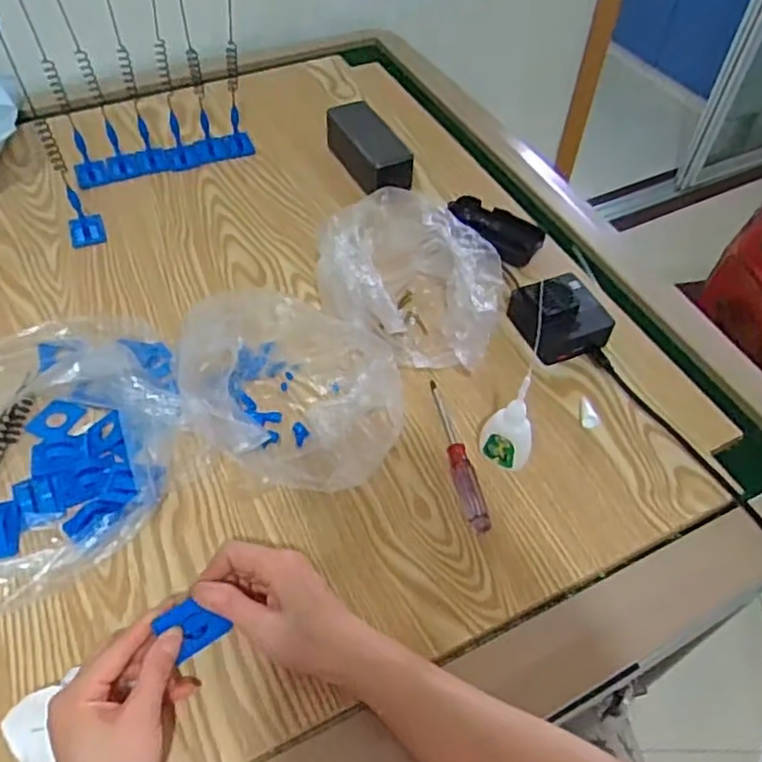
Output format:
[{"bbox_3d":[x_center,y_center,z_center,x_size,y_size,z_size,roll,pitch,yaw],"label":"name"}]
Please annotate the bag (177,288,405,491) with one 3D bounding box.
[{"bbox_3d":[-0.067,-0.009,0.571,0.181,0.086,0.187,13,52,7],"label":"bag"}]

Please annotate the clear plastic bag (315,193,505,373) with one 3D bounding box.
[{"bbox_3d":[0.026,-0.094,0.644,0.174,0.083,0.159,15,53,9],"label":"clear plastic bag"}]

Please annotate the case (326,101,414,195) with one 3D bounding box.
[{"bbox_3d":[-0.013,-0.265,0.789,0.055,0.053,0.142,-25,57,-21],"label":"case"}]

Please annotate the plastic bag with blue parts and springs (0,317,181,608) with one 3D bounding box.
[{"bbox_3d":[-0.297,0.039,0.523,0.292,0.088,0.239,-31,59,-24],"label":"plastic bag with blue parts and springs"}]

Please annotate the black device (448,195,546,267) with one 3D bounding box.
[{"bbox_3d":[0.126,-0.165,0.738,0.047,0.026,0.107,-32,60,-25],"label":"black device"}]

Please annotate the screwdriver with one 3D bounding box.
[{"bbox_3d":[0.062,0.057,0.567,0.018,0.017,0.147,-8,53,-10],"label":"screwdriver"}]

